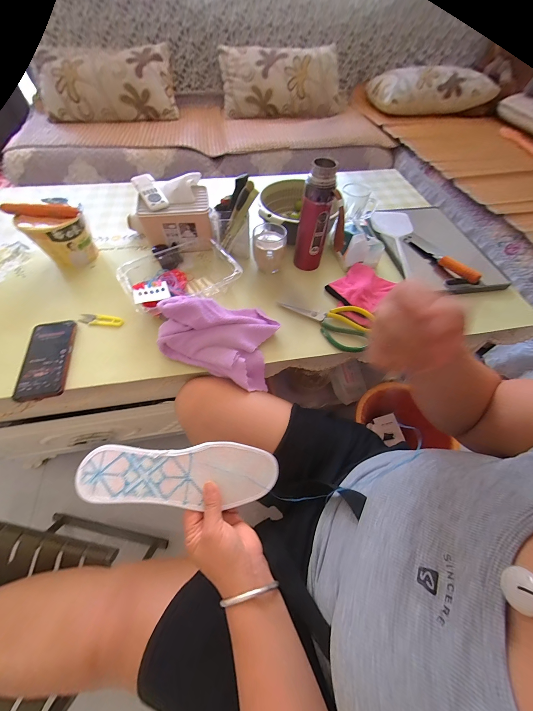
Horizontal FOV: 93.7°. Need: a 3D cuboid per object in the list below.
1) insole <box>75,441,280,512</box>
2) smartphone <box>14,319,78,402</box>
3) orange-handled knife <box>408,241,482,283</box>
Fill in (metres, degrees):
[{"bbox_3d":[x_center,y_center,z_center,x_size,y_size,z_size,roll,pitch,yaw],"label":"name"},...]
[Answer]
[{"bbox_3d":[-0.107,0.156,0.331,0.247,0.017,0.077,5,78,-13],"label":"insole"},{"bbox_3d":[-0.407,0.003,0.465,0.079,0.015,0.162,-11,58,-9],"label":"smartphone"},{"bbox_3d":[0.437,-0.240,0.620,0.020,0.033,0.187,-29,63,-19],"label":"orange-handled knife"}]

